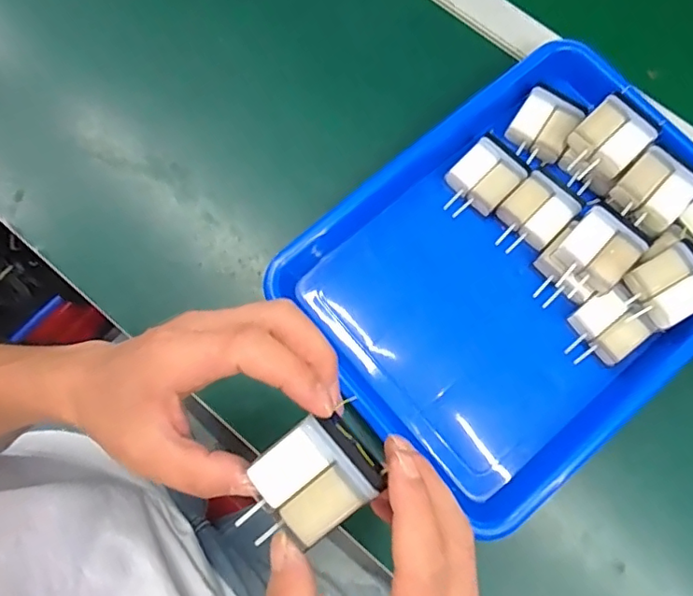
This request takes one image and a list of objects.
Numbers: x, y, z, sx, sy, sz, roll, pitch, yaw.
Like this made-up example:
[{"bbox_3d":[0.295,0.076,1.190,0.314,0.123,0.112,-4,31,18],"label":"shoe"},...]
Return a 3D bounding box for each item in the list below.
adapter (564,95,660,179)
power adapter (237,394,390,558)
[{"bbox_3d":[0.197,-0.118,0.410,0.059,0.019,0.046,-42,80,-10],"label":"adapter"},{"bbox_3d":[-0.019,0.087,0.259,0.066,0.025,0.047,-39,86,3],"label":"power adapter"}]

